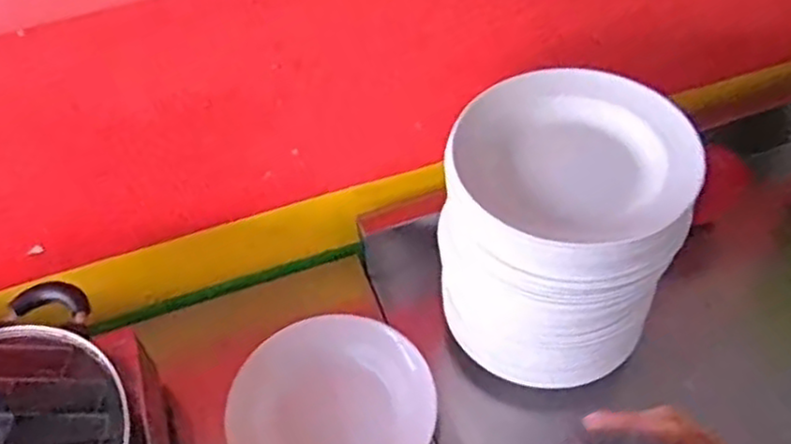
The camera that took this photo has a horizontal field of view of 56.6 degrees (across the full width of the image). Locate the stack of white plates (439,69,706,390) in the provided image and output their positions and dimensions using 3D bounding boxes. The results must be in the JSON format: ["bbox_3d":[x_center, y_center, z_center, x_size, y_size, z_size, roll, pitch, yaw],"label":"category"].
[{"bbox_3d":[0.169,0.012,0.747,0.200,0.252,0.205,34,61,27],"label":"stack of white plates"}]

